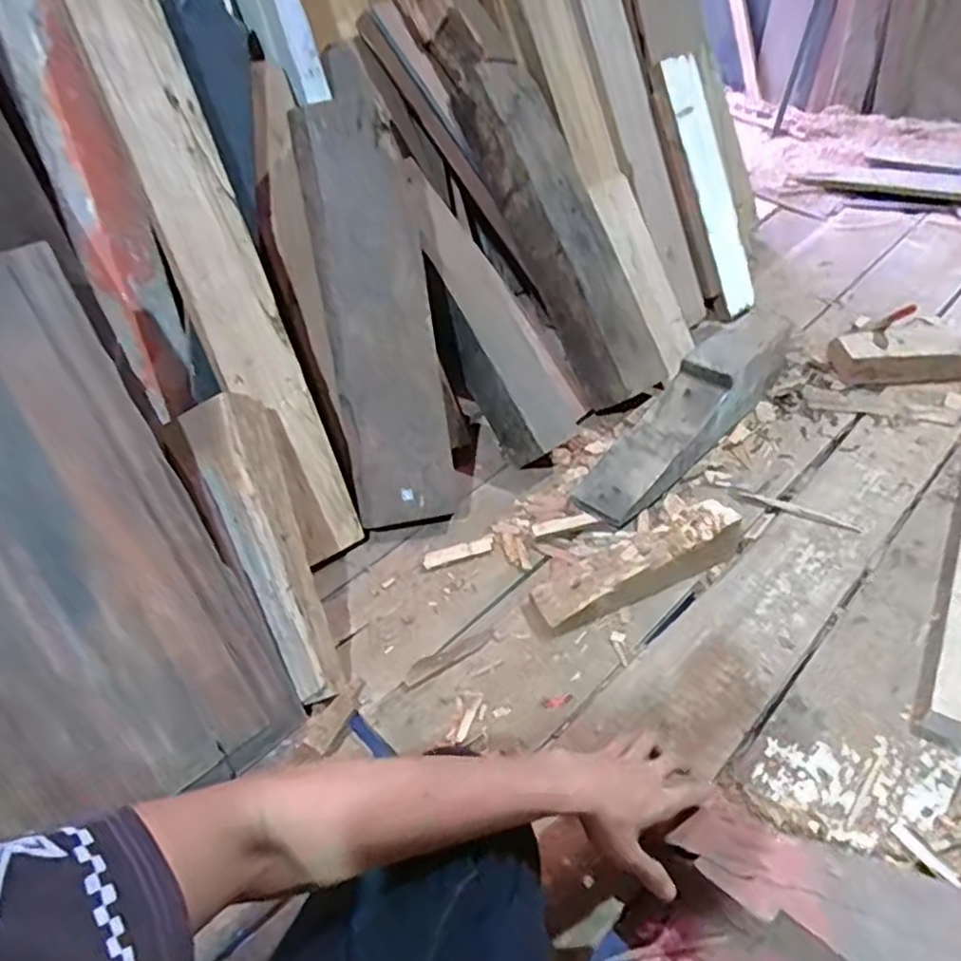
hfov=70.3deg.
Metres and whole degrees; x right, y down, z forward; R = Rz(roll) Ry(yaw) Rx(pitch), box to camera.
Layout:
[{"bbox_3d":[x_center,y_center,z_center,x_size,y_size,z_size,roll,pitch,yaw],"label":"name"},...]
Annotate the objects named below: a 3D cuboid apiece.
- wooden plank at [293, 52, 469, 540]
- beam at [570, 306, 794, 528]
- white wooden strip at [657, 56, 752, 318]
[{"bbox_3d":[-0.143,-0.229,0.951,0.153,0.618,0.063,-8,16,-1],"label":"wooden plank"},{"bbox_3d":[0.362,-0.130,1.150,0.115,0.130,0.574,29,52,35],"label":"beam"},{"bbox_3d":[0.472,-0.592,1.392,0.114,0.505,0.031,-29,17,-23],"label":"white wooden strip"}]

